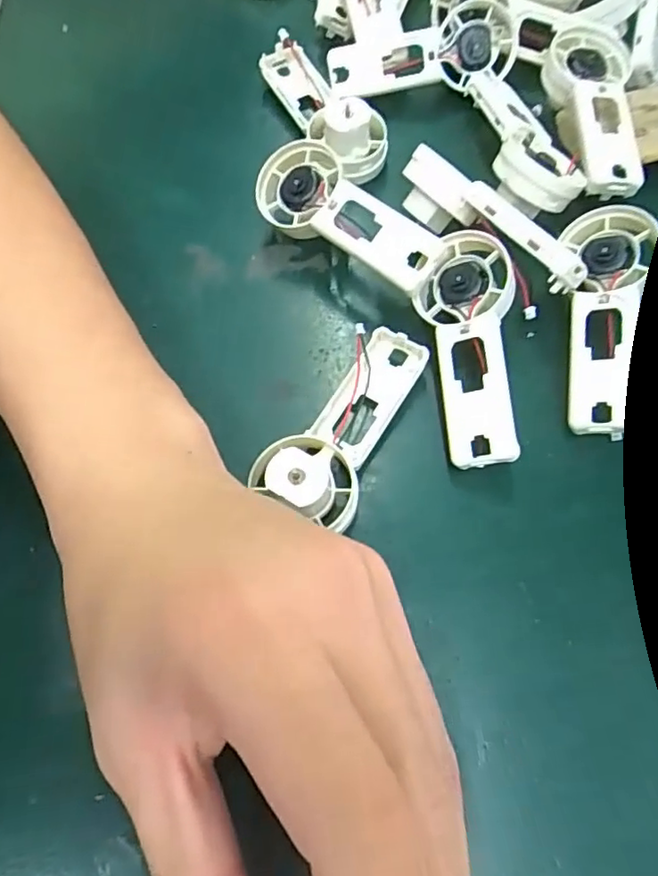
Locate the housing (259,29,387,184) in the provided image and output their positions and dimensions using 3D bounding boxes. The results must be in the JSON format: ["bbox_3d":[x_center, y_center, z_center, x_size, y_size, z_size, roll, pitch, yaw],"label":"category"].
[{"bbox_3d":[-0.004,-0.166,0.301,0.034,0.027,0.093,-27,67,-10],"label":"housing"}]

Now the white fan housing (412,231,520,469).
[{"bbox_3d":[0.052,-0.035,0.234,0.036,0.012,0.091,-2,74,21],"label":"white fan housing"}]

